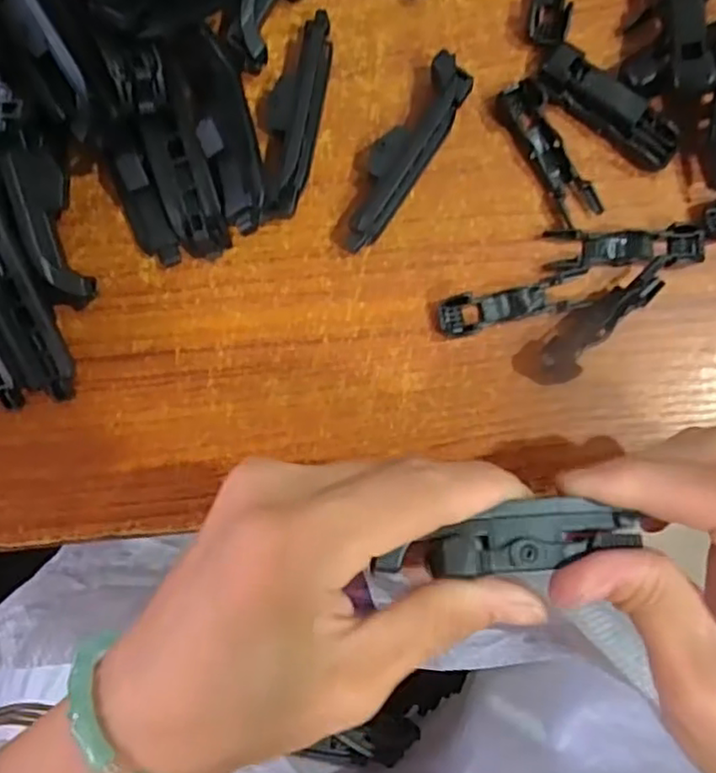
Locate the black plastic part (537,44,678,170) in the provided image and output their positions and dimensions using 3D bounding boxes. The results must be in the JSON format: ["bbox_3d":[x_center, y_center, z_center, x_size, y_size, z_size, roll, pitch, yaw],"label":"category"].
[{"bbox_3d":[0.090,-0.100,0.240,0.055,0.011,0.018,38,87,3],"label":"black plastic part"}]

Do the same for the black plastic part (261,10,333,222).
[{"bbox_3d":[-0.023,-0.096,0.237,0.016,0.018,0.075,11,86,1],"label":"black plastic part"}]

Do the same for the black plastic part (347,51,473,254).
[{"bbox_3d":[0.016,-0.082,0.237,0.017,0.017,0.073,33,87,2],"label":"black plastic part"}]

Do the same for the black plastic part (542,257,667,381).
[{"bbox_3d":[0.086,-0.024,0.236,0.056,0.012,0.017,-43,87,-3],"label":"black plastic part"}]

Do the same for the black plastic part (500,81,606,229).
[{"bbox_3d":[0.069,-0.085,0.241,0.013,0.009,0.054,-29,86,-2],"label":"black plastic part"}]

